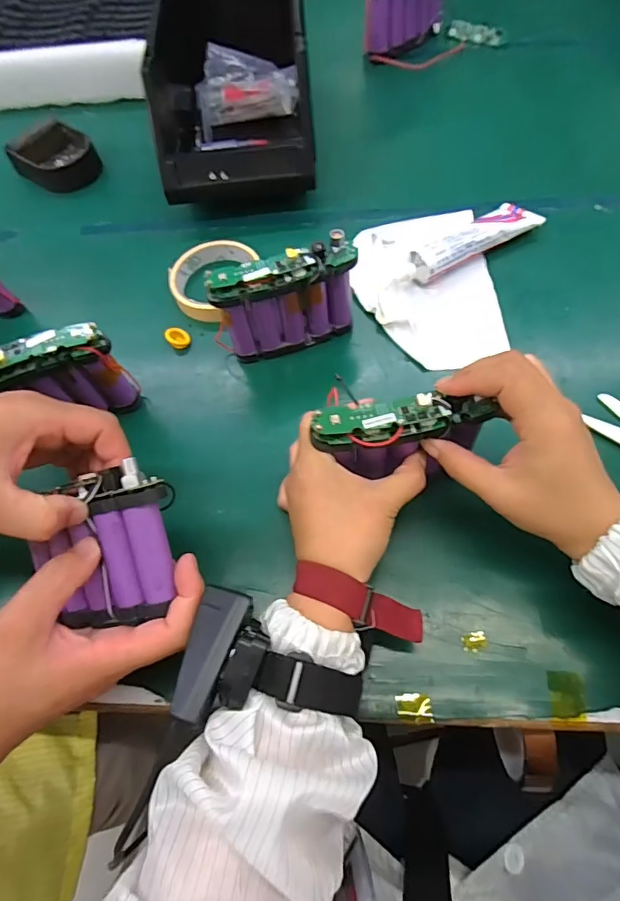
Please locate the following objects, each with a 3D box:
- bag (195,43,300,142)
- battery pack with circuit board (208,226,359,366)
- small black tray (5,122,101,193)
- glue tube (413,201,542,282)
[{"bbox_3d":[-0.074,-0.413,0.549,0.116,0.057,0.063,-14,64,-2],"label":"bag"},{"bbox_3d":[-0.019,-0.118,0.397,0.111,0.100,0.024,-15,64,-2],"label":"battery pack with circuit board"},{"bbox_3d":[-0.297,-0.343,0.567,0.079,0.032,0.075,40,74,20],"label":"small black tray"},{"bbox_3d":[0.153,-0.203,0.453,0.138,0.023,0.042,-30,66,-9],"label":"glue tube"}]

